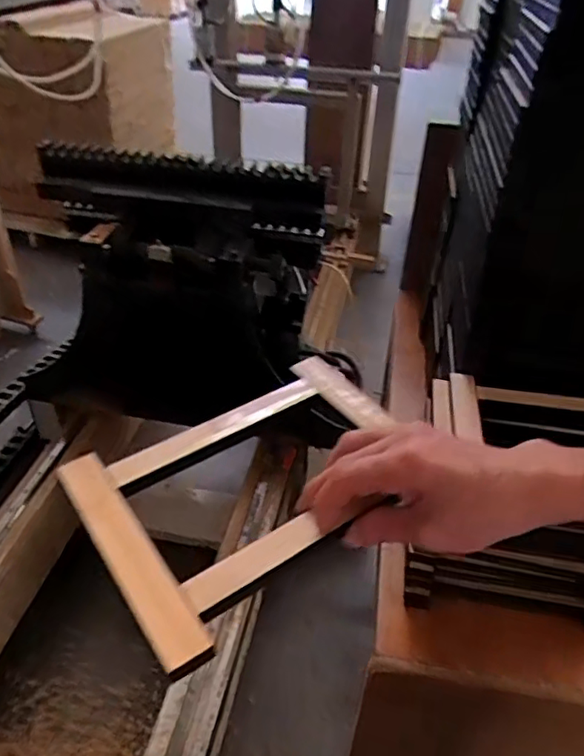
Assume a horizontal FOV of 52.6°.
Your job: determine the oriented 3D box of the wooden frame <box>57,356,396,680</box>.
[{"bbox_3d":[-0.022,0.071,0.427,0.237,0.017,0.177,-22,44,-29],"label":"wooden frame"}]

